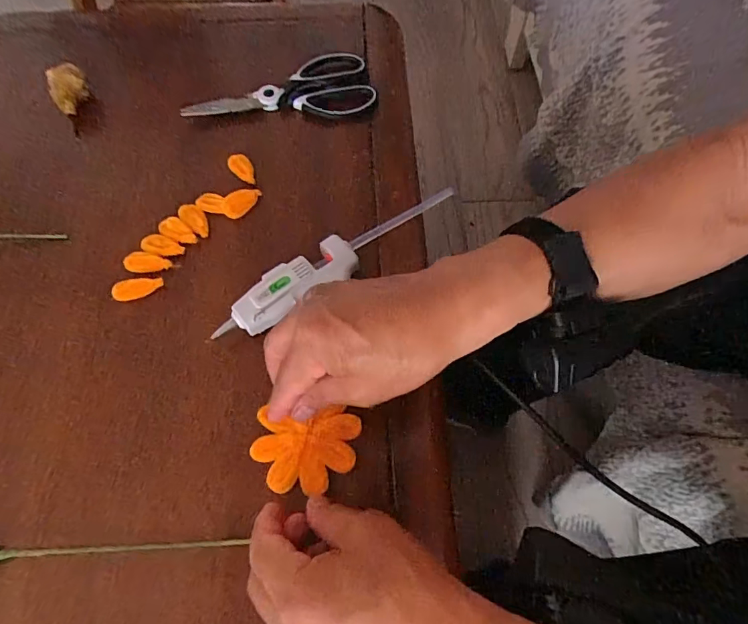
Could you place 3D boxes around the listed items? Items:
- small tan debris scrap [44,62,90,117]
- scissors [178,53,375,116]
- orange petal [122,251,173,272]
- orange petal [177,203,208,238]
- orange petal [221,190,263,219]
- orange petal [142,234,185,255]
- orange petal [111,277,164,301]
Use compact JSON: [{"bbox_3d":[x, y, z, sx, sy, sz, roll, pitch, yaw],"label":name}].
[{"bbox_3d":[-0.311,-0.228,0.466,0.037,0.026,0.040,-34,69,-14],"label":"small tan debris scrap"},{"bbox_3d":[-0.100,-0.237,0.482,0.196,0.021,0.071,-5,64,-6],"label":"scissors"},{"bbox_3d":[-0.200,-0.044,0.405,0.041,0.006,0.018,1,65,1],"label":"orange petal"},{"bbox_3d":[-0.165,-0.085,0.421,0.019,0.004,0.040,-38,70,-16],"label":"orange petal"},{"bbox_3d":[-0.122,-0.103,0.426,0.038,0.010,0.022,-25,67,-11],"label":"orange petal"},{"bbox_3d":[-0.189,-0.058,0.411,0.038,0.007,0.018,12,66,6],"label":"orange petal"},{"bbox_3d":[-0.203,-0.022,0.393,0.041,0.005,0.016,-19,66,-8],"label":"orange petal"}]

